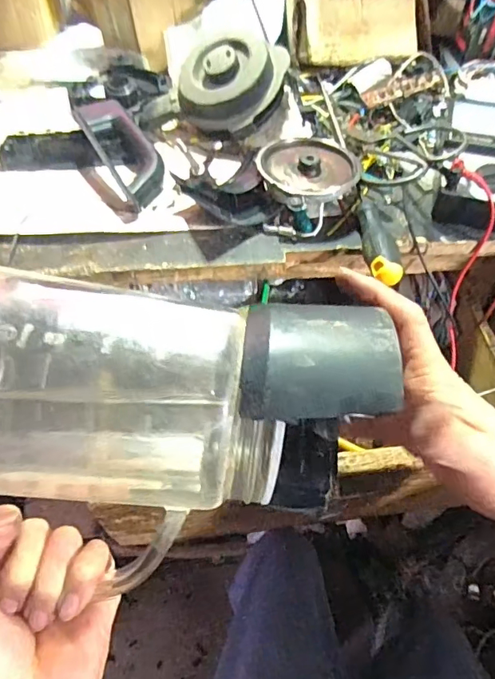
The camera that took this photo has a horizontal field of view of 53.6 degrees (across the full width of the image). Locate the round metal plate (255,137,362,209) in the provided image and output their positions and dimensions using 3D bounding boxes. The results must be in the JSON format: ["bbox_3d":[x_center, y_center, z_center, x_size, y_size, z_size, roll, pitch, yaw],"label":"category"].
[{"bbox_3d":[0.060,-0.165,0.475,0.093,0.017,0.074,-14,65,-7],"label":"round metal plate"}]

